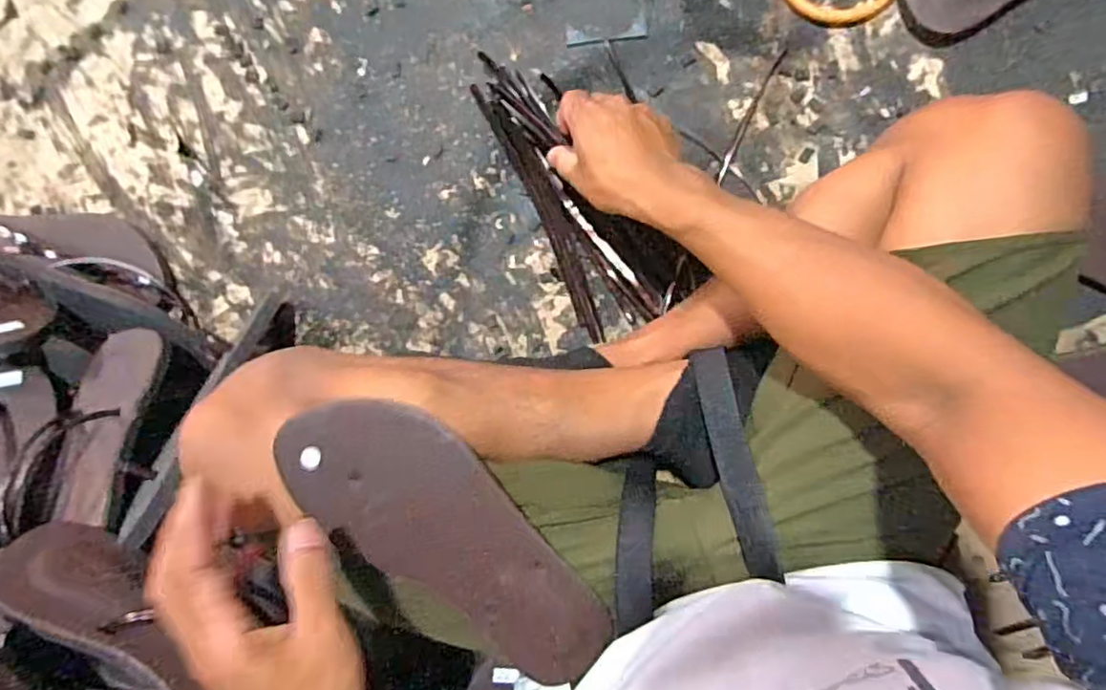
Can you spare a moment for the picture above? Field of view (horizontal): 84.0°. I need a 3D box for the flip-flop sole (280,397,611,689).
[{"bbox_3d":[-0.065,0.125,0.403,0.243,0.029,0.087,44,100,-11],"label":"flip-flop sole"}]

